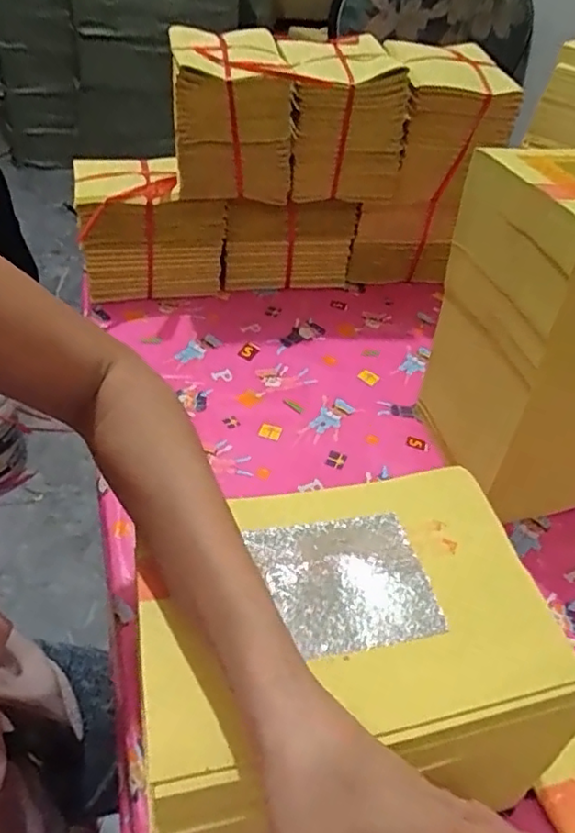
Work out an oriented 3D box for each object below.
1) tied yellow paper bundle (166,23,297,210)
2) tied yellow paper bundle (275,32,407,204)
[{"bbox_3d":[-0.065,-0.337,0.694,0.121,0.130,0.168,-3,45,-10],"label":"tied yellow paper bundle"},{"bbox_3d":[0.057,-0.346,0.726,0.129,0.133,0.157,1,45,-7],"label":"tied yellow paper bundle"}]

